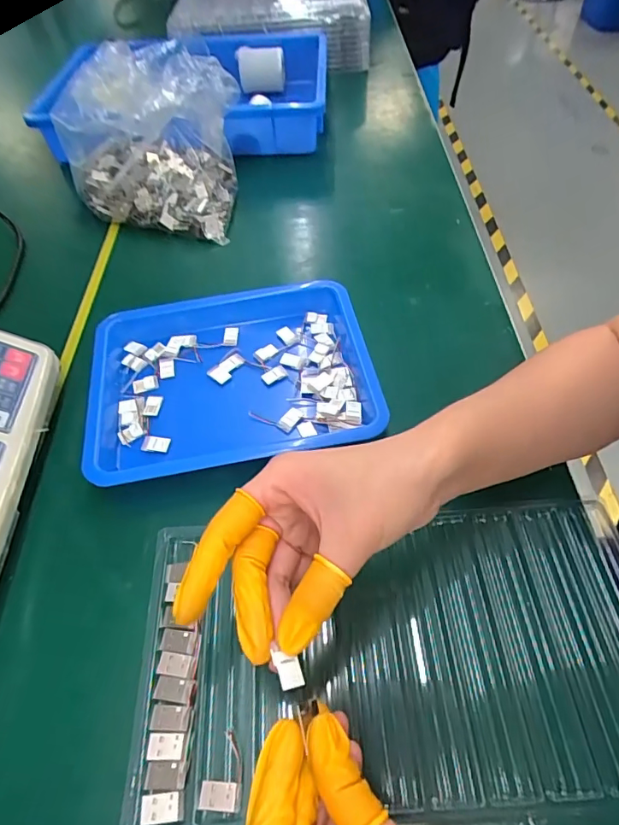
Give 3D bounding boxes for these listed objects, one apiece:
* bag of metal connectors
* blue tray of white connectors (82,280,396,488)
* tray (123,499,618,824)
[{"bbox_3d":[-0.171,-0.285,0.524,0.177,0.140,0.140,6,54,8],"label":"bag of metal connectors"},{"bbox_3d":[-0.064,-0.027,0.392,0.222,0.027,0.165,-10,53,-3],"label":"blue tray of white connectors"},{"bbox_3d":[0.051,0.134,0.280,0.292,0.012,0.158,-4,53,1],"label":"tray"}]

